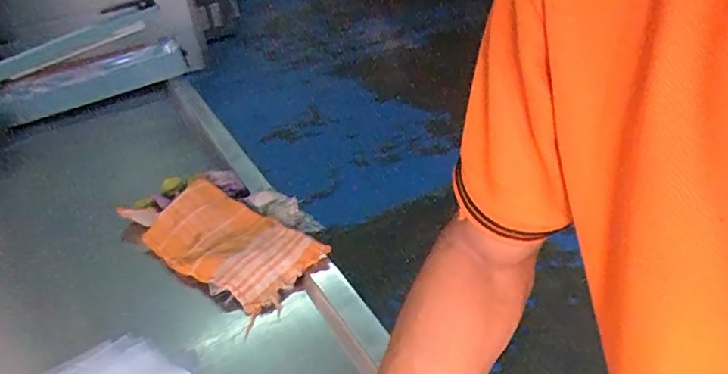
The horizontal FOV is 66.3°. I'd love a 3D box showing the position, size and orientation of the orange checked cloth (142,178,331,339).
[{"bbox_3d":[-0.185,0.072,0.755,0.145,0.036,0.269,-33,43,-33],"label":"orange checked cloth"}]

